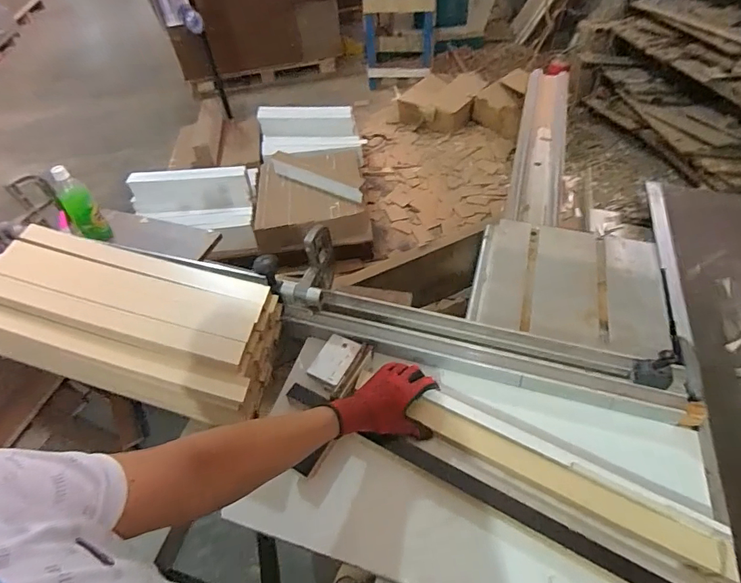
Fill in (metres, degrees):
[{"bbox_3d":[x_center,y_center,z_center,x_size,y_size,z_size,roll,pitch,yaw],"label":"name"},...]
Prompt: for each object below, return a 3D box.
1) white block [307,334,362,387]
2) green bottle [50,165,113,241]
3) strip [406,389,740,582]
[{"bbox_3d":[-0.064,0.121,0.776,0.067,0.011,0.094,20,53,20],"label":"white block"},{"bbox_3d":[-0.716,-0.215,1.068,0.066,0.190,0.063,-35,55,-24],"label":"green bottle"},{"bbox_3d":[0.274,0.263,0.637,0.441,0.016,0.064,22,53,21],"label":"strip"}]

